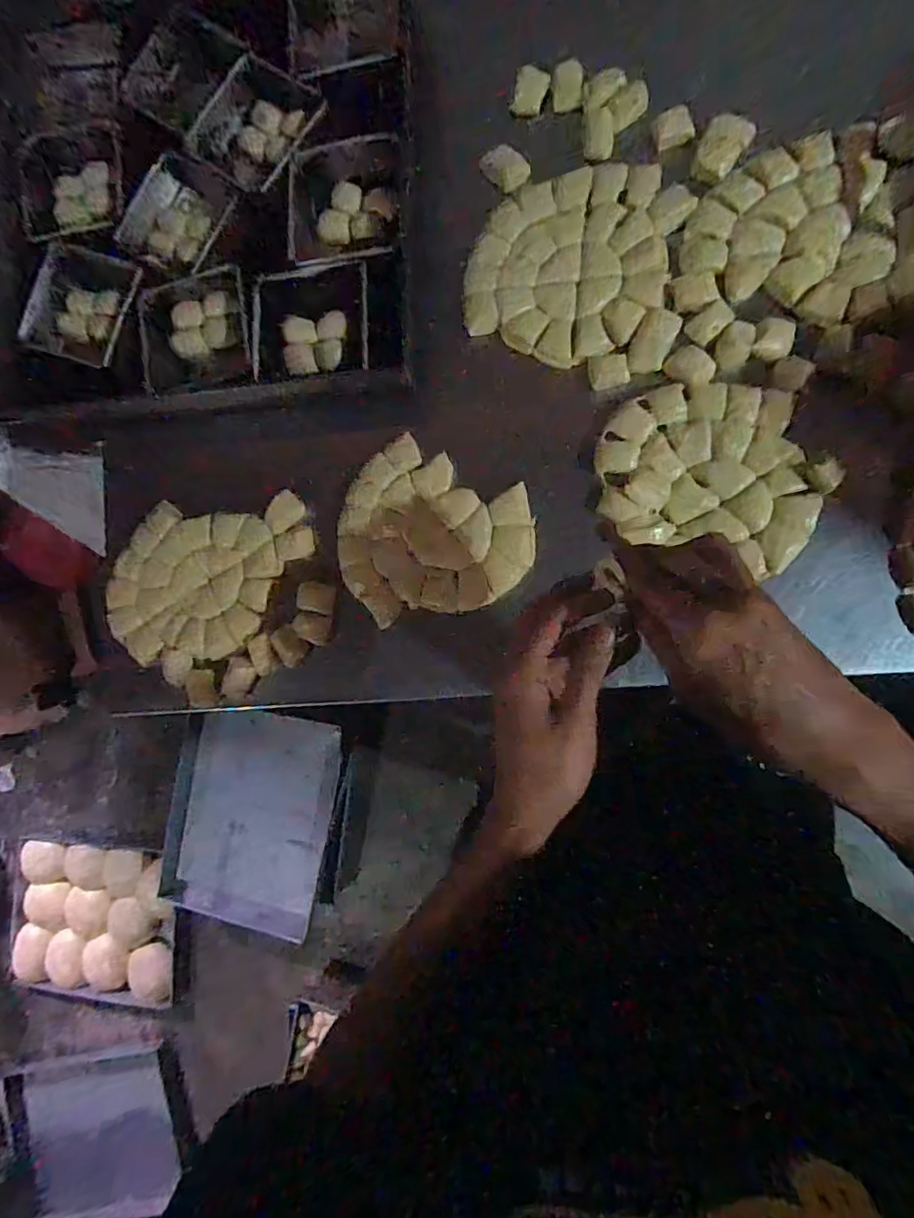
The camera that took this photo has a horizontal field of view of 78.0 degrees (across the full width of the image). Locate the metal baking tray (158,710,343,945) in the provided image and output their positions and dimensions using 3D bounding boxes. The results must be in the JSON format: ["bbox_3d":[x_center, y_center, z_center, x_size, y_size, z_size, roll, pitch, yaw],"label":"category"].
[{"bbox_3d":[-0.535,0.536,1.458,0.437,0.060,0.543,8,87,14],"label":"metal baking tray"}]

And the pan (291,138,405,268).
[{"bbox_3d":[-0.111,-0.409,0.568,0.115,0.041,0.130,-4,90,10],"label":"pan"}]

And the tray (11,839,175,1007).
[{"bbox_3d":[-0.989,0.841,1.506,0.469,0.052,0.427,-4,86,10],"label":"tray"}]

